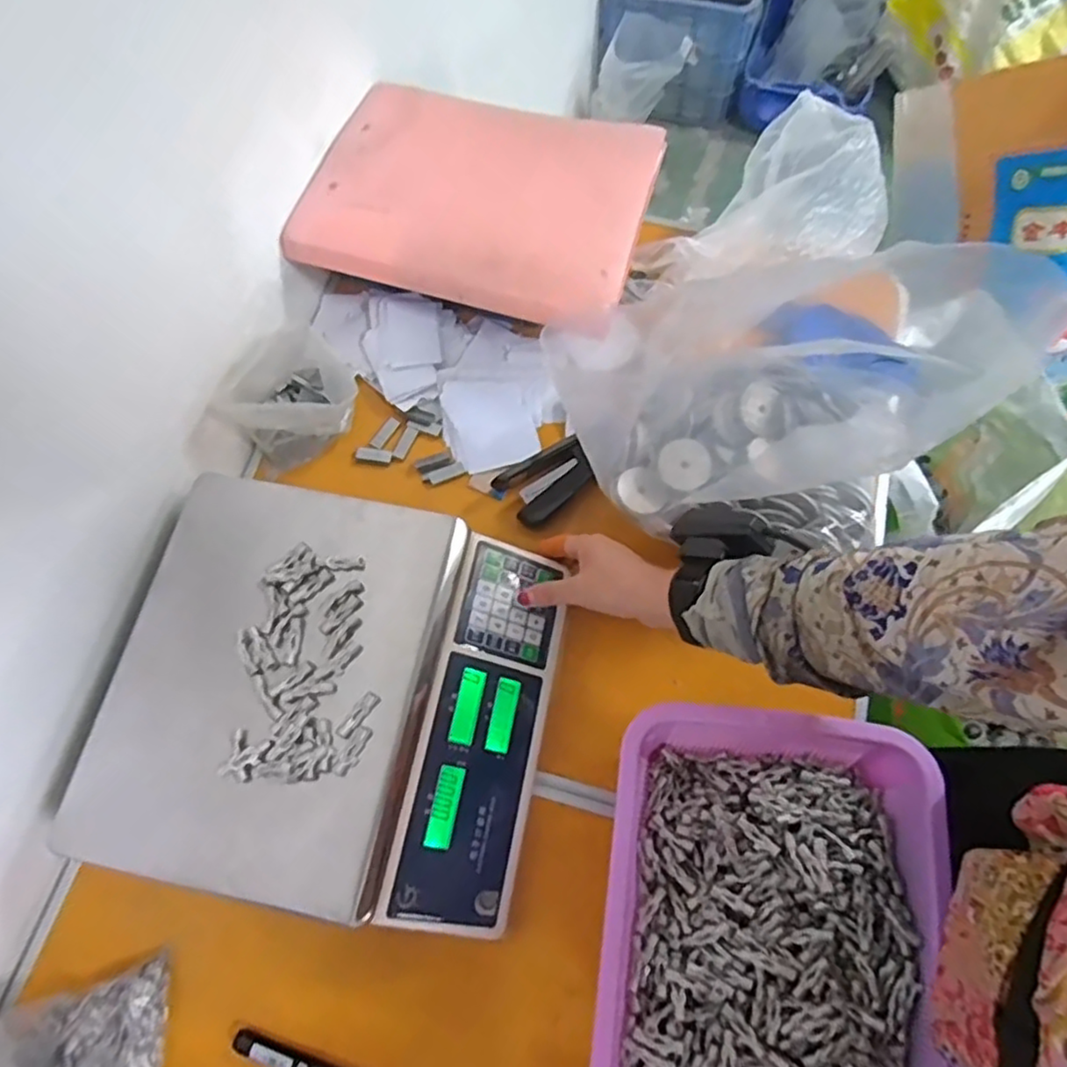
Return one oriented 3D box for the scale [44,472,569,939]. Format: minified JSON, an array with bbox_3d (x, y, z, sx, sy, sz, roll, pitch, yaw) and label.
[{"bbox_3d":[-0.144,0.118,0.511,0.300,0.092,0.281,10,70,7],"label":"scale"}]

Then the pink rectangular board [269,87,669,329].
[{"bbox_3d":[-0.051,-0.328,0.643,0.308,0.025,0.233,15,71,3],"label":"pink rectangular board"}]

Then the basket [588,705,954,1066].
[{"bbox_3d":[0.159,0.280,0.459,0.220,0.059,0.297,6,69,5],"label":"basket"}]

